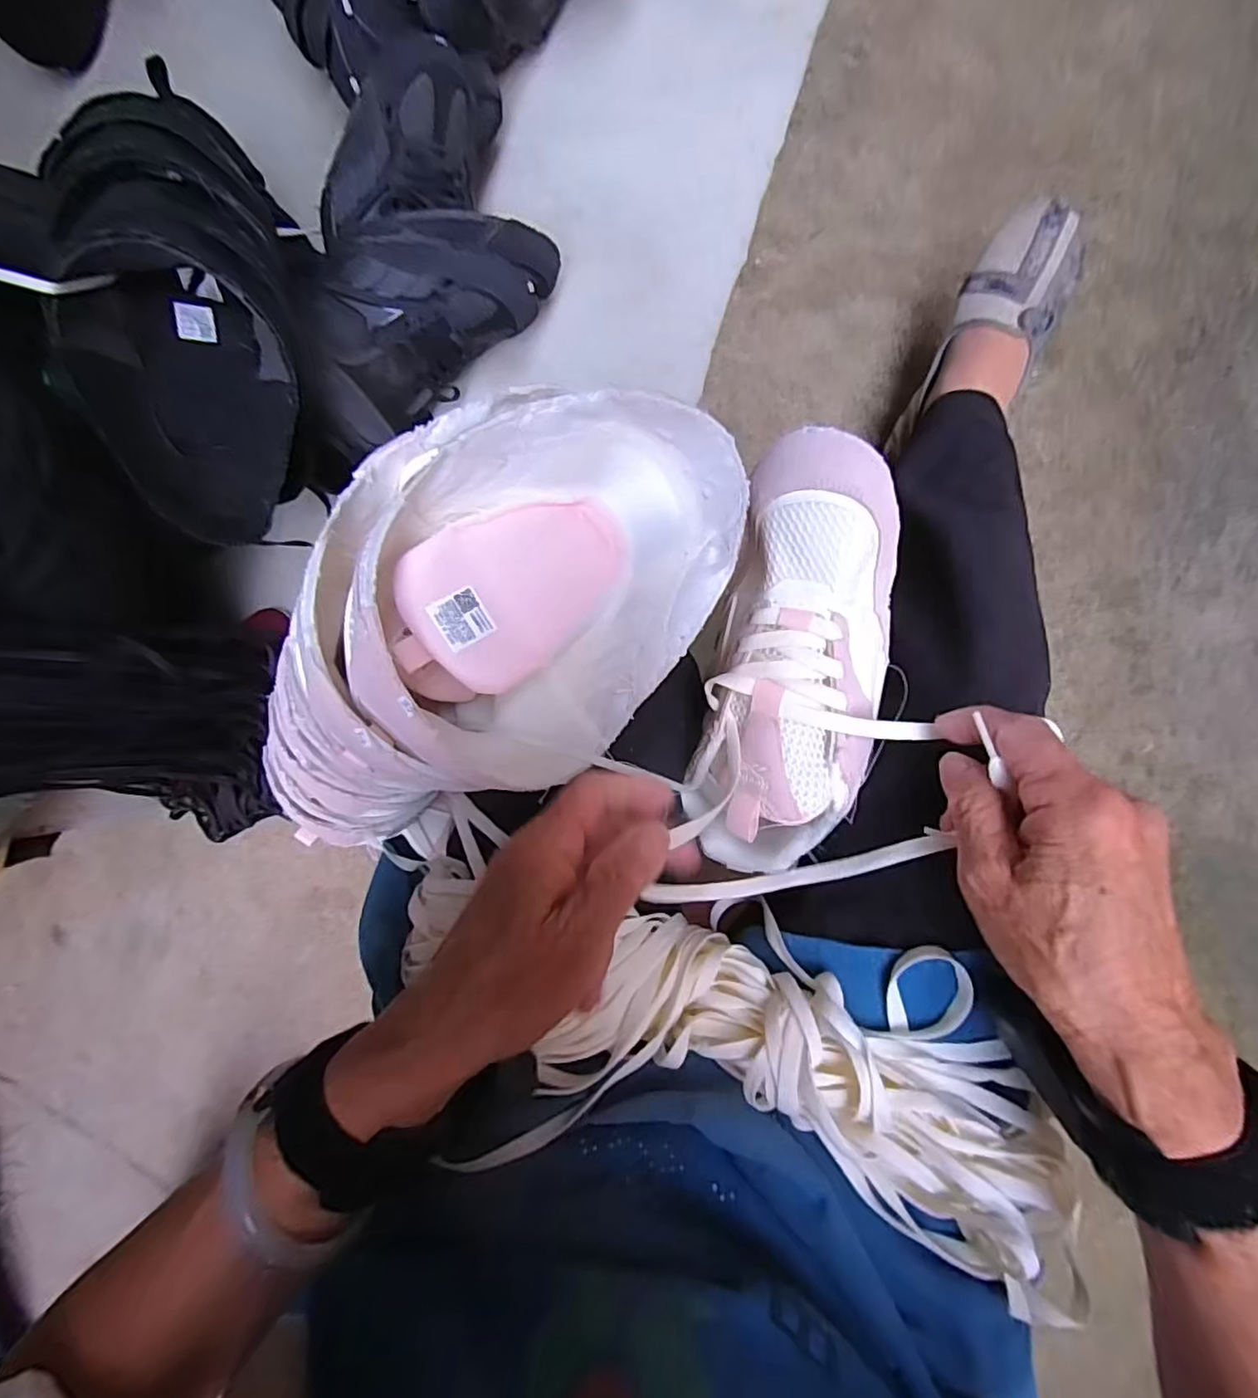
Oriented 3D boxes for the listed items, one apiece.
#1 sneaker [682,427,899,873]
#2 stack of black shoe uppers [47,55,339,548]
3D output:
[{"bbox_3d":[0.084,-0.010,0.290,0.088,0.062,0.218,9,102,7],"label":"sneaker"},{"bbox_3d":[-0.349,-0.301,0.487,0.142,0.145,0.298,-7,90,13],"label":"stack of black shoe uppers"}]

